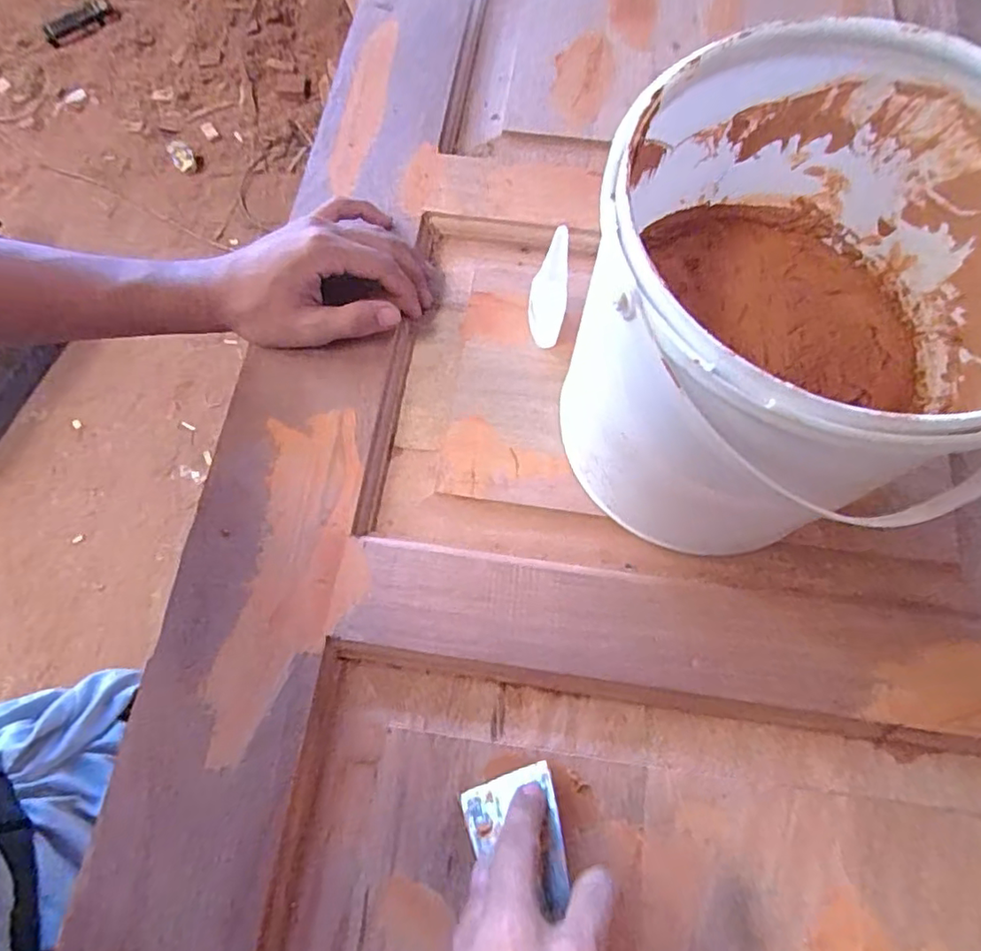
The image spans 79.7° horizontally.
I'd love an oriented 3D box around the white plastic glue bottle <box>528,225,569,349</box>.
[{"bbox_3d":[0.036,-0.110,0.361,0.019,0.092,0.017,-23,72,-8],"label":"white plastic glue bottle"}]

